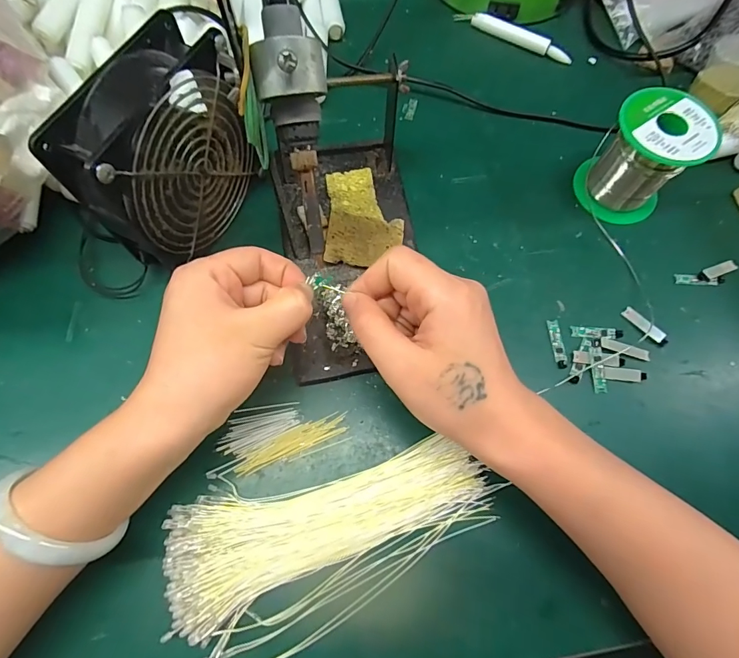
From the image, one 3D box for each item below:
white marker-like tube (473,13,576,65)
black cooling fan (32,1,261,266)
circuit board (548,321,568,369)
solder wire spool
[{"bbox_3d":[0.149,-0.284,0.399,0.102,0.013,0.010,28,72,9],"label":"white marker-like tube"},{"bbox_3d":[-0.125,-0.108,0.266,0.043,0.116,0.122,27,71,9],"label":"black cooling fan"},{"bbox_3d":[0.137,0.010,0.295,0.008,0.004,0.036,-3,70,-2],"label":"circuit board"},{"bbox_3d":[0.206,-0.129,0.311,0.064,0.070,0.064,0,70,-1],"label":"solder wire spool"}]

